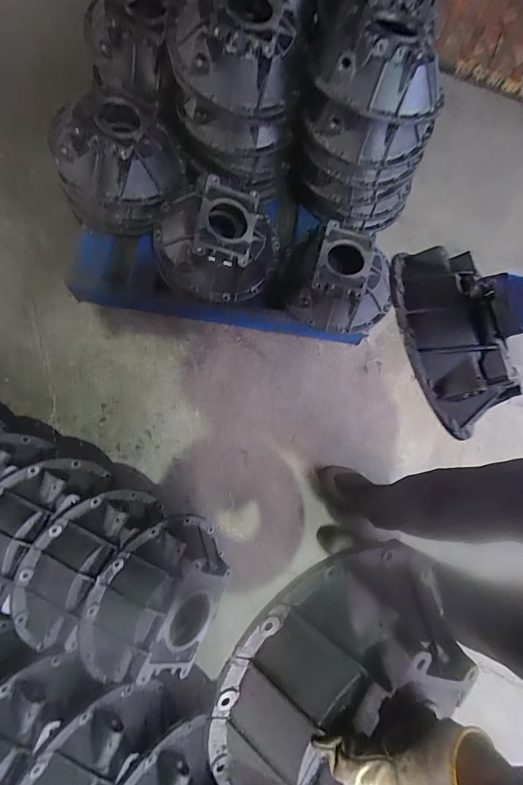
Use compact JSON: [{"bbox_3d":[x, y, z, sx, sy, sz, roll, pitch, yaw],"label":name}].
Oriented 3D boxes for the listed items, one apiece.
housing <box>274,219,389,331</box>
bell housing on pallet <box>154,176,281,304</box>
[{"bbox_3d":[0.256,-0.393,1.231,0.396,0.160,0.375,1,73,-5],"label":"housing"},{"bbox_3d":[-0.133,-0.486,1.160,0.387,0.209,0.376,-2,74,-5],"label":"bell housing on pallet"}]

